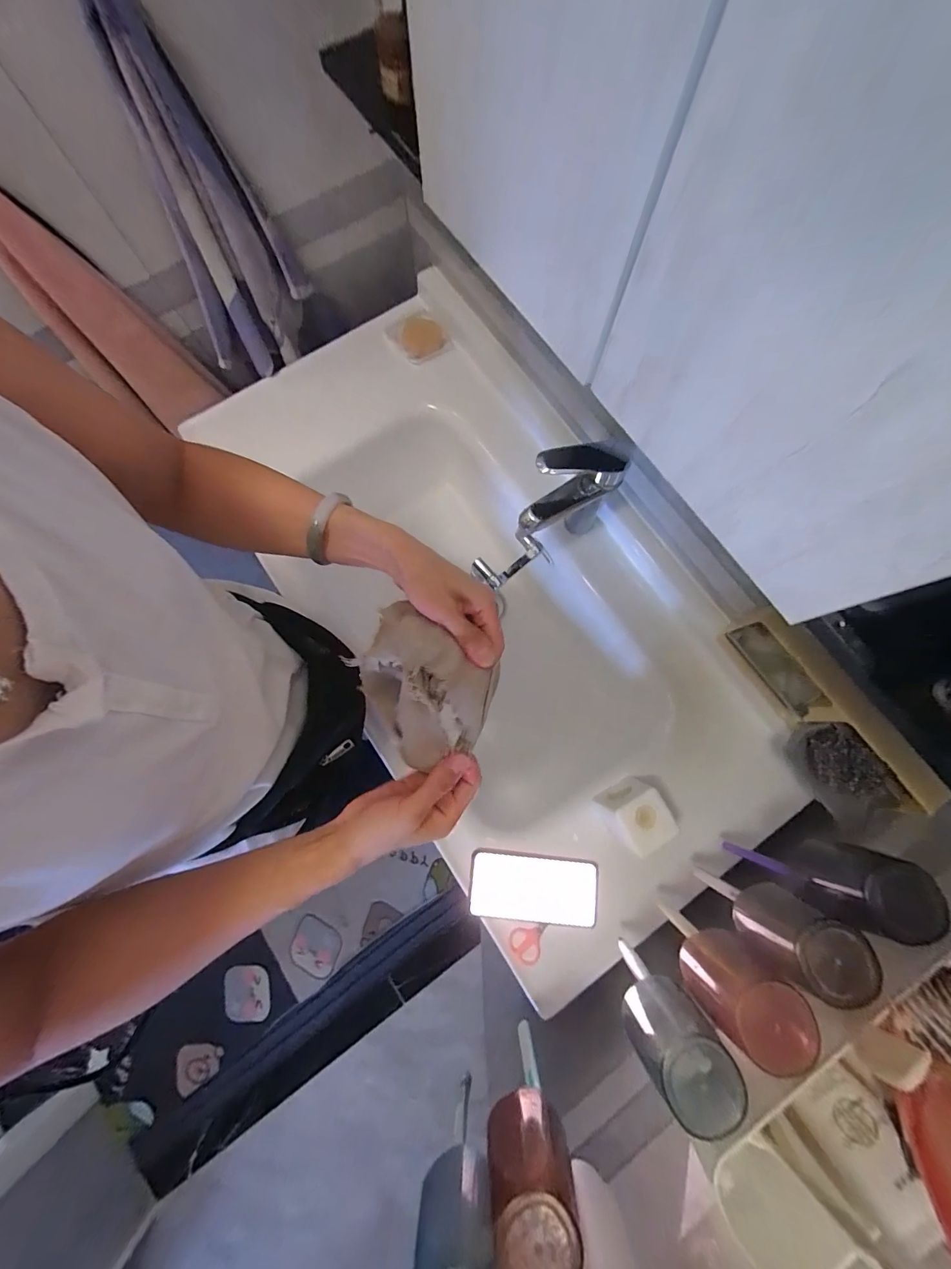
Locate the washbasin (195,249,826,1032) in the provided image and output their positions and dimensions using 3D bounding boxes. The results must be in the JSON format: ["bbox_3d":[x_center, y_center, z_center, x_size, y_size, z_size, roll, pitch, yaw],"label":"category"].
[{"bbox_3d":[0.005,-0.061,0.669,0.497,0.229,0.999,-34,81,-7],"label":"washbasin"}]

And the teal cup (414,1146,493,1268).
[{"bbox_3d":[-0.013,0.424,0.290,0.055,0.096,0.050,7,78,1],"label":"teal cup"}]

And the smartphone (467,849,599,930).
[{"bbox_3d":[0.074,0.329,0.536,0.161,0.010,0.081,7,78,1],"label":"smartphone"}]

